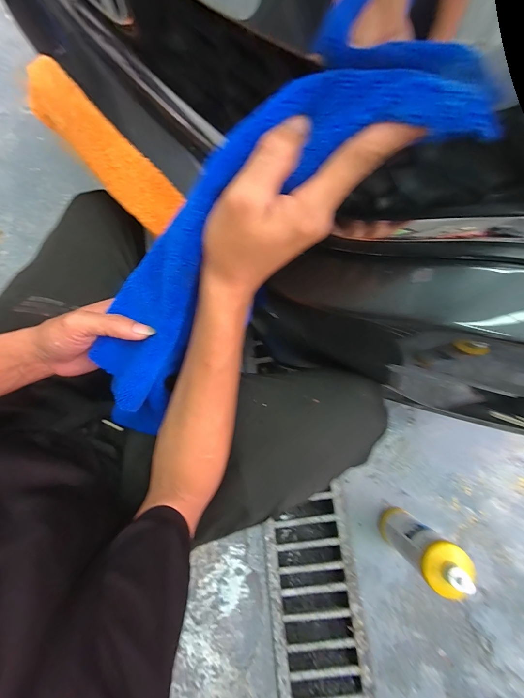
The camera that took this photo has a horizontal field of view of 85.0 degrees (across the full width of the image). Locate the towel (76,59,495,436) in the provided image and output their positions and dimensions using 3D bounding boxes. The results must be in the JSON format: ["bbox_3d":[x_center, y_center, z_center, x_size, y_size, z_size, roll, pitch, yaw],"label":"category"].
[{"bbox_3d":[-0.041,-0.060,0.235,0.374,0.043,0.125,-37,79,31],"label":"towel"}]

